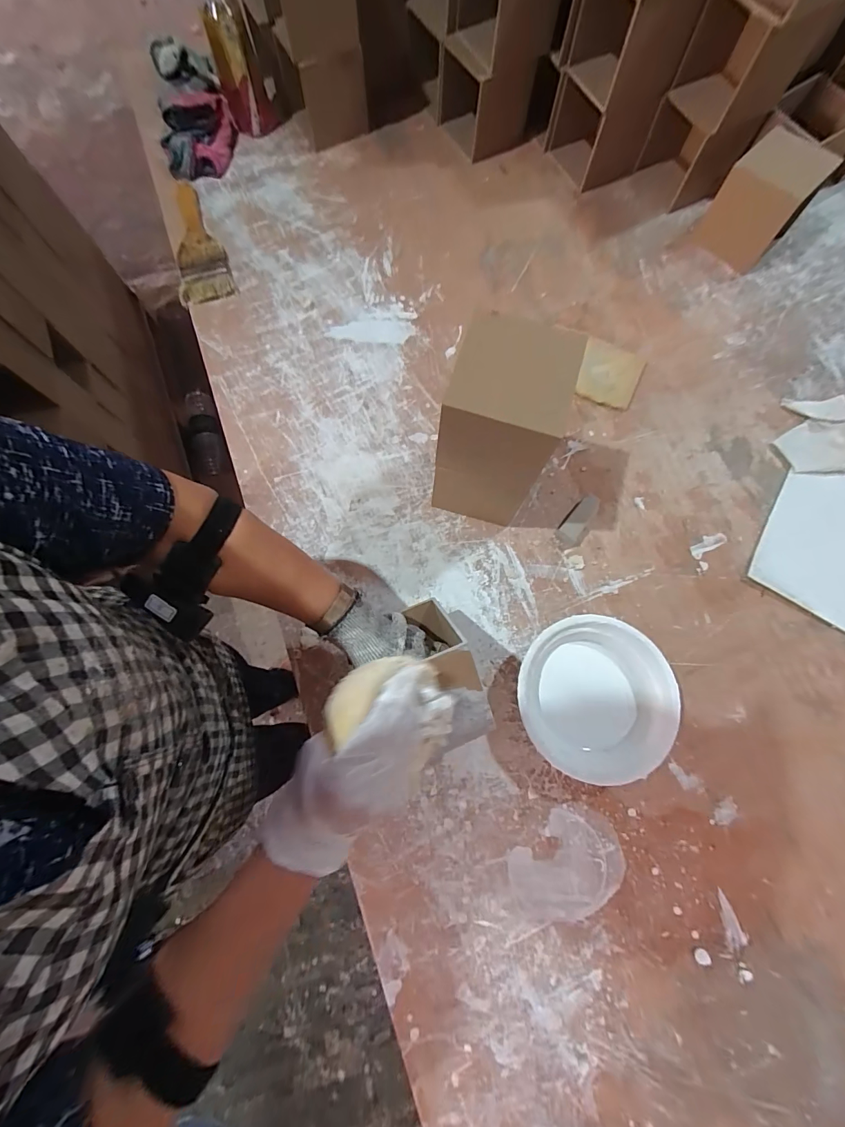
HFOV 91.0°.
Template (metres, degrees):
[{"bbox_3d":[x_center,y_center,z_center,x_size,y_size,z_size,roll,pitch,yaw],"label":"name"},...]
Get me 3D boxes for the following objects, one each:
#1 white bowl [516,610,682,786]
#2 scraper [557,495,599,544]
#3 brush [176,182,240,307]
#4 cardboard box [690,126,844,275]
[{"bbox_3d":[0.193,0.152,0.480,0.169,0.059,0.169,0,75,0],"label":"white bowl"},{"bbox_3d":[0.209,-0.059,0.552,0.029,0.024,0.062,37,78,9],"label":"scraper"},{"bbox_3d":[-0.380,-0.539,0.686,0.084,0.015,0.275,-20,76,-5],"label":"brush"},{"bbox_3d":[0.517,-0.555,0.635,0.112,0.124,0.093,42,79,10],"label":"cardboard box"}]

